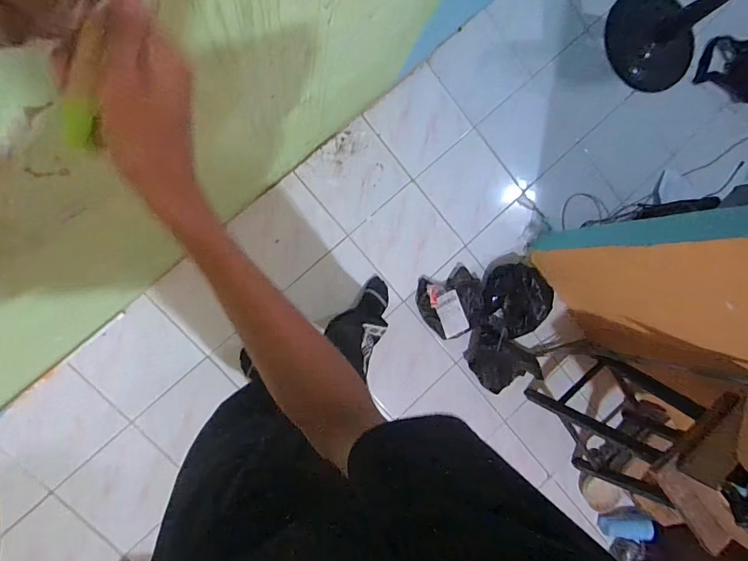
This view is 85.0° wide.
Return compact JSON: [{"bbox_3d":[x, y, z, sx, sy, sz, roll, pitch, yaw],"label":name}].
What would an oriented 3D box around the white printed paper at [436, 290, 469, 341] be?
[{"bbox_3d":[0.274,0.118,1.432,0.094,0.009,0.146,-21,94,-8],"label":"white printed paper"}]

